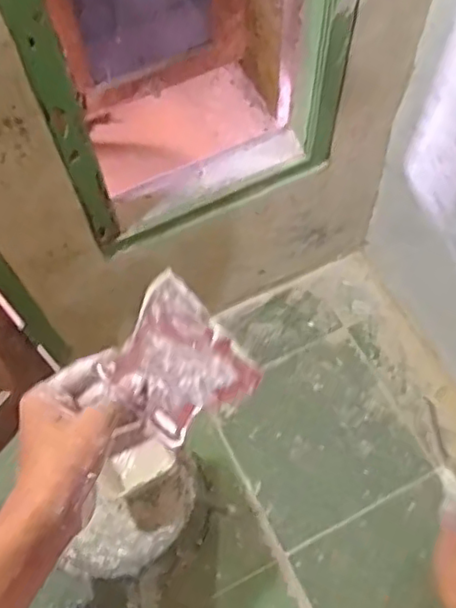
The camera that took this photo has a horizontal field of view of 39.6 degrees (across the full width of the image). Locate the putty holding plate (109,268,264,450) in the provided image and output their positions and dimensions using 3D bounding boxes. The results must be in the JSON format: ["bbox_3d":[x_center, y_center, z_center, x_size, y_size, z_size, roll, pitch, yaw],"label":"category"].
[{"bbox_3d":[-0.042,0.048,0.515,0.099,0.008,0.117,-43,96,-24],"label":"putty holding plate"}]

